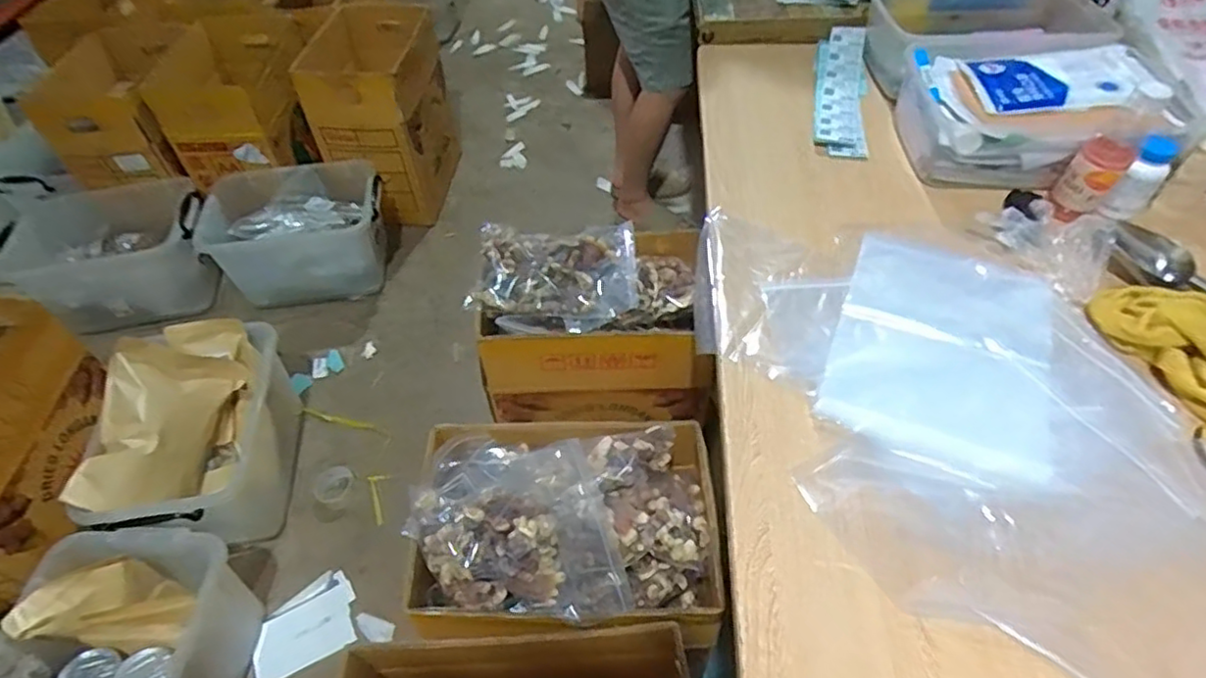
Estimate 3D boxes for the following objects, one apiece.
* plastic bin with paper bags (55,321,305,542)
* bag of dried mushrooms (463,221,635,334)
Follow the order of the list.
[{"bbox_3d":[-0.850,0.214,1.406,0.269,0.412,0.462,-1,51,1],"label":"plastic bin with paper bags"},{"bbox_3d":[-0.091,-0.133,1.231,0.307,0.080,0.240,-2,51,1],"label":"bag of dried mushrooms"}]

